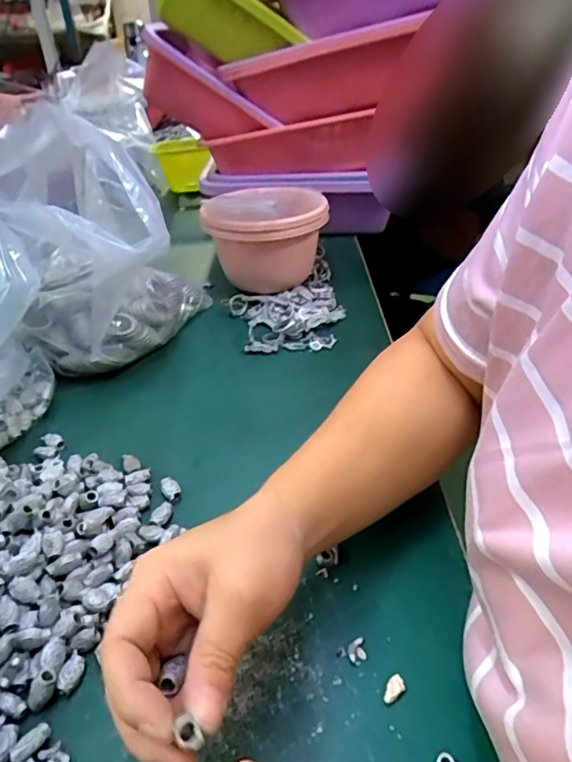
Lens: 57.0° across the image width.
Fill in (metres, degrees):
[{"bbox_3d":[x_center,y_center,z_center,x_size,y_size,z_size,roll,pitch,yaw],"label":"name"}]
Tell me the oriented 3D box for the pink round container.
[{"bbox_3d":[-0.023,-0.164,0.631,0.132,0.111,0.123,-1,36,1],"label":"pink round container"}]

